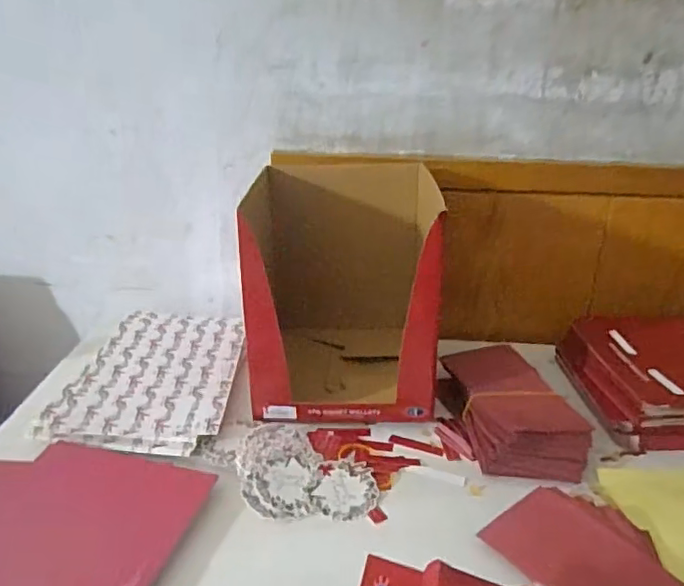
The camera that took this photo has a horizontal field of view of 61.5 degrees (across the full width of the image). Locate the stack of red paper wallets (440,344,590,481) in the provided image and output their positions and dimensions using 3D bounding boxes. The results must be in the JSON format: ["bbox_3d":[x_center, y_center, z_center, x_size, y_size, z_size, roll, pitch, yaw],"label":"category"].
[{"bbox_3d":[0.189,0.127,0.645,0.115,0.056,0.194,1,21,-4],"label":"stack of red paper wallets"}]

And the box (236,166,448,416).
[{"bbox_3d":[0.005,-0.006,0.701,0.221,0.249,0.248,1,21,-2],"label":"box"}]

